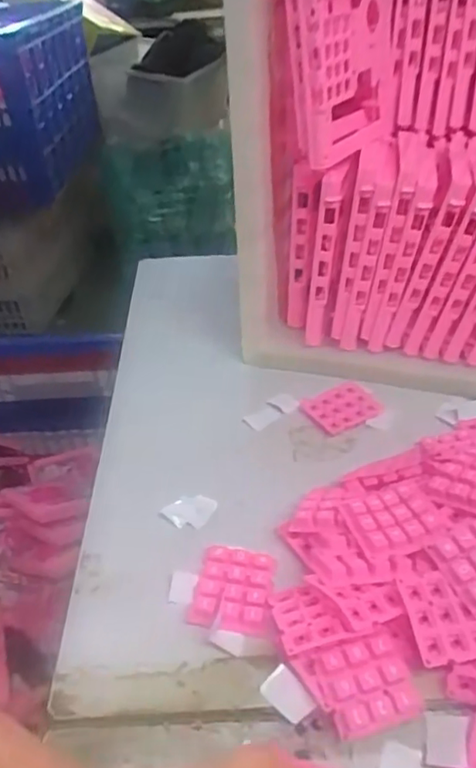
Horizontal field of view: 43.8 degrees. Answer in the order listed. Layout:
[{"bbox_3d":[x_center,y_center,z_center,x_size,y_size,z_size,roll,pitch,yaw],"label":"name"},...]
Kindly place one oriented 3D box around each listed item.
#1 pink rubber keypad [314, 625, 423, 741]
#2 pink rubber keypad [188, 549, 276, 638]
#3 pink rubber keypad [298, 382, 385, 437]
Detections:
[{"bbox_3d":[0.072,0.167,0.332,0.047,0.013,0.046,-10,39,-9],"label":"pink rubber keypad"},{"bbox_3d":[-0.003,0.136,0.390,0.049,0.013,0.057,3,38,7],"label":"pink rubber keypad"},{"bbox_3d":[0.097,0.021,0.539,0.062,0.005,0.049,-20,41,-20],"label":"pink rubber keypad"}]

